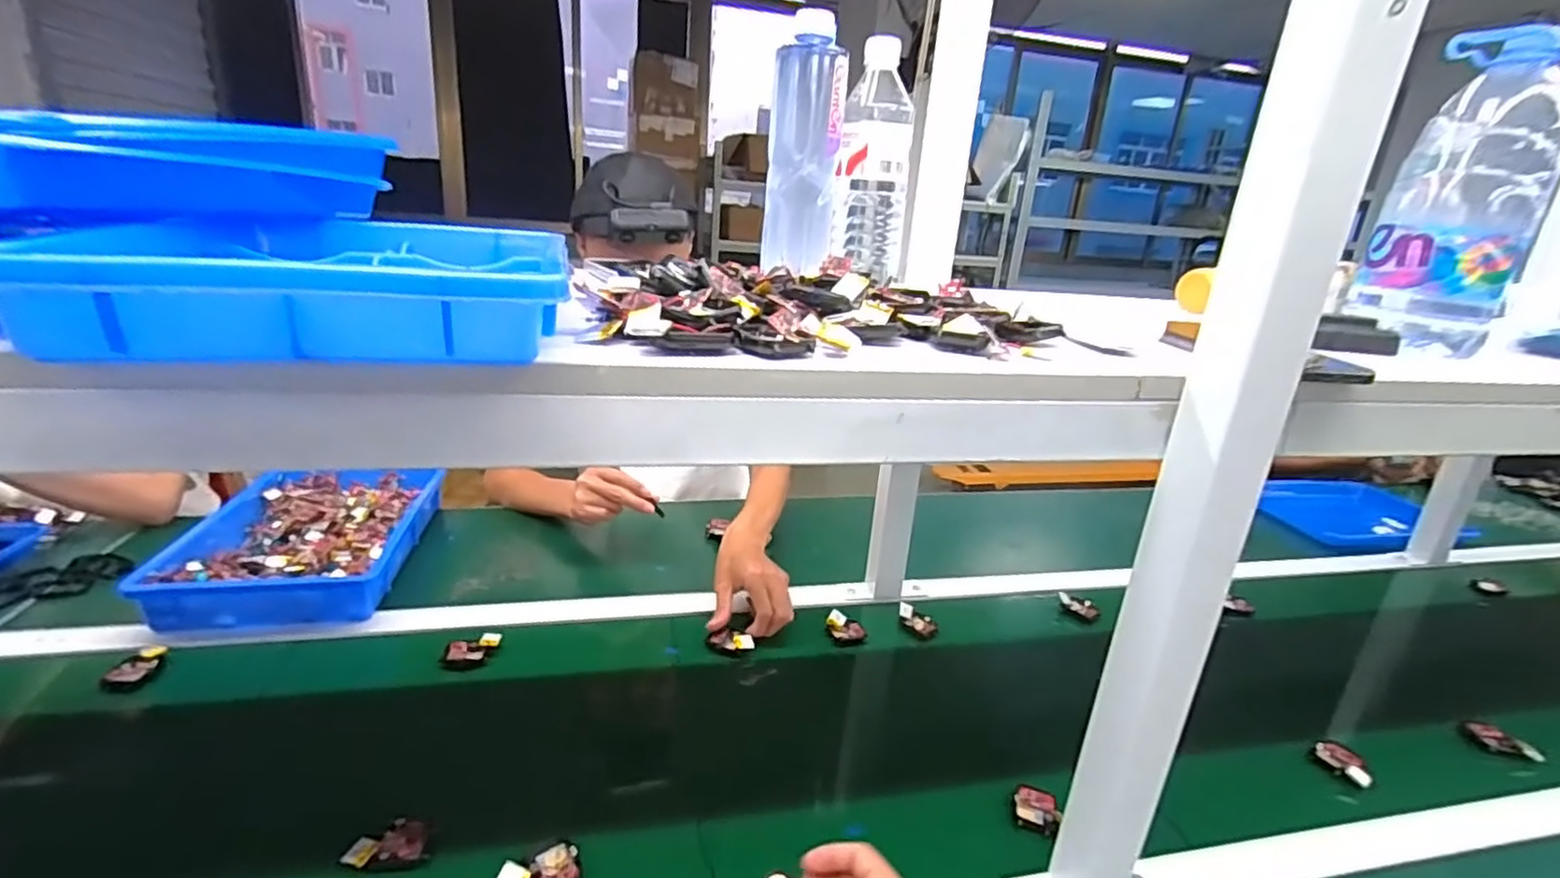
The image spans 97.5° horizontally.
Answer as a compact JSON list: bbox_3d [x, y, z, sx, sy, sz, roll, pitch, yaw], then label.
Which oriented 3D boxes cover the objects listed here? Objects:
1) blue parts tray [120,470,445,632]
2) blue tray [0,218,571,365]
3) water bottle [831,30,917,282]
[{"bbox_3d":[-0.625,0.128,0.924,0.260,0.063,0.354,0,21,-13],"label":"blue parts tray"},{"bbox_3d":[-0.245,-0.097,0.394,0.216,0.048,0.282,-4,22,-22],"label":"blue tray"},{"bbox_3d":[0.090,-0.257,0.643,0.063,0.202,0.069,8,20,10],"label":"water bottle"}]

